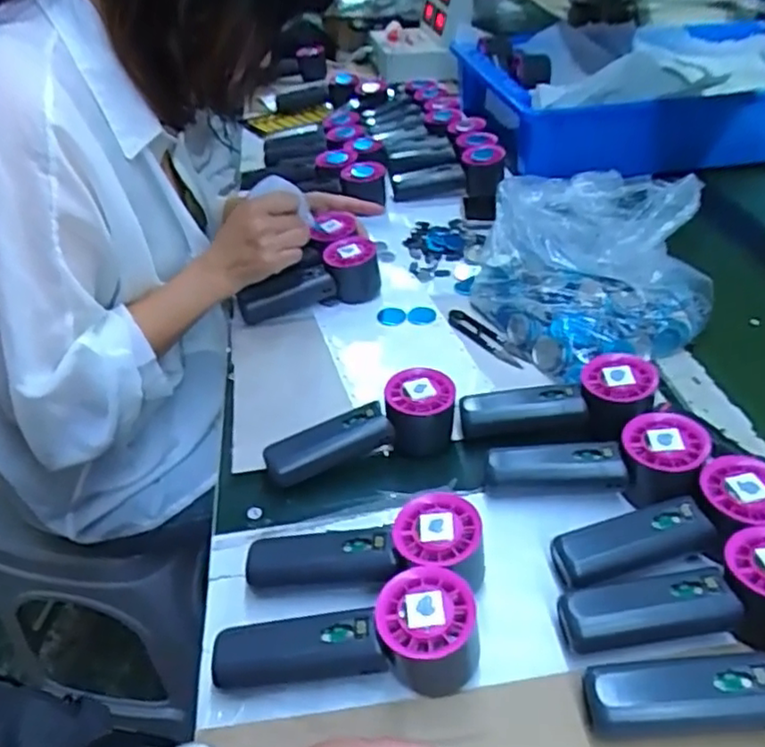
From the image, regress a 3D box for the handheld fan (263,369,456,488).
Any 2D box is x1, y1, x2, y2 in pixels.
[{"bbox_3d":[-0.019,0.043,0.531,0.156,0.057,0.049,-11,40,-11],"label":"handheld fan"}]

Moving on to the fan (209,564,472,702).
[{"bbox_3d":[-0.022,0.156,0.391,0.152,0.054,0.056,0,39,2],"label":"fan"}]

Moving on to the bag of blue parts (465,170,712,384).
[{"bbox_3d":[0.202,-0.119,0.676,0.209,0.103,0.236,-15,41,-16],"label":"bag of blue parts"}]

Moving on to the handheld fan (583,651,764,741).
[{"bbox_3d":[0.191,0.174,0.352,0.156,0.055,0.055,-4,39,-3],"label":"handheld fan"}]

